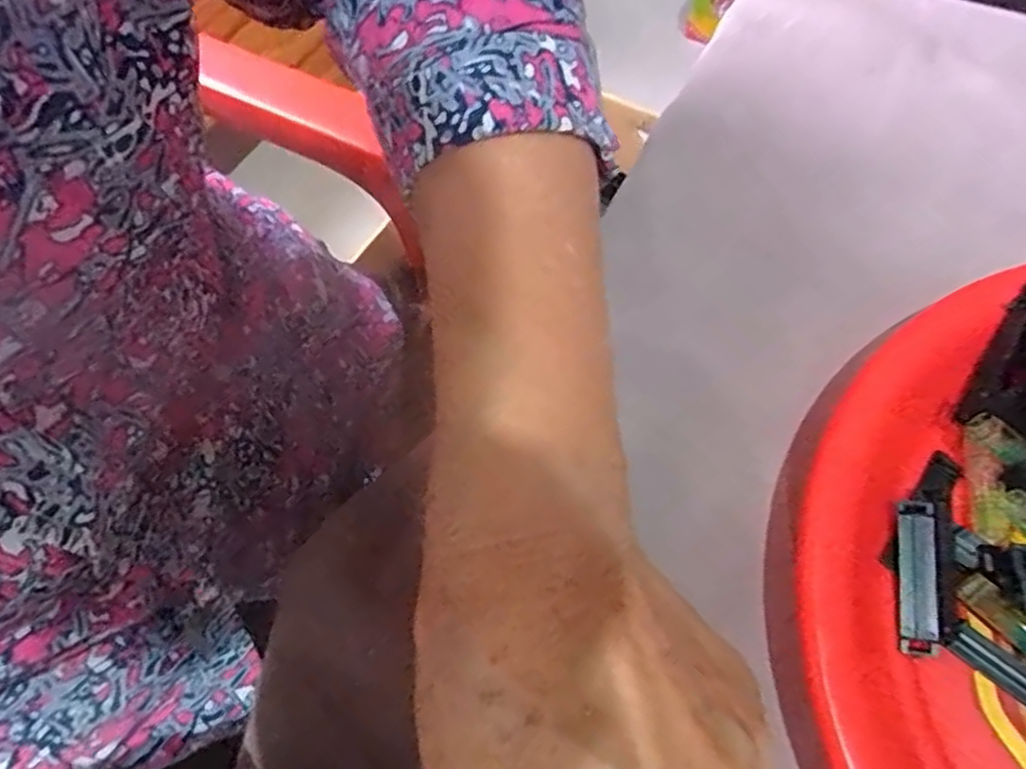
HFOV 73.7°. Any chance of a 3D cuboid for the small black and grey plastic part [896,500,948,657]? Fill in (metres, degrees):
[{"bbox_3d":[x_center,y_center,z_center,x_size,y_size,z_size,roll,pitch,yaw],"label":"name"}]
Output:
[{"bbox_3d":[0.127,0.059,0.212,0.014,0.008,0.046,11,66,4],"label":"small black and grey plastic part"}]

